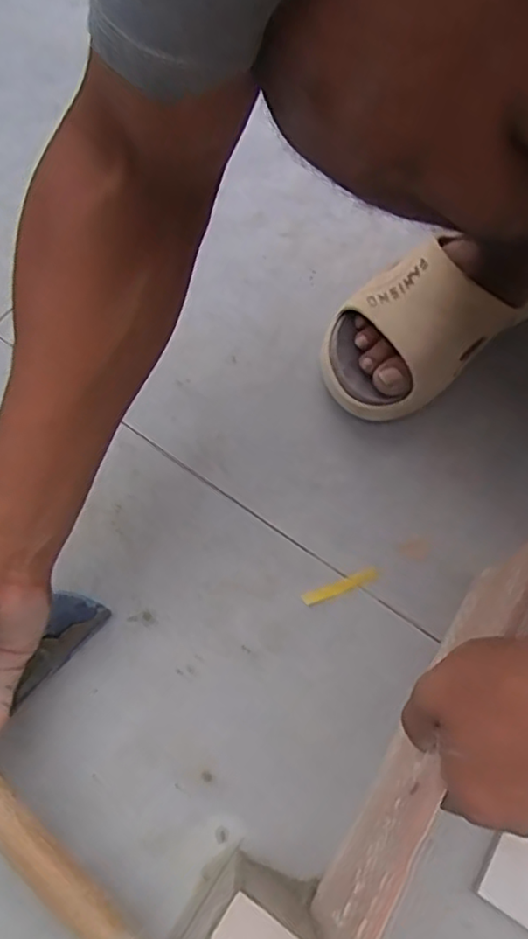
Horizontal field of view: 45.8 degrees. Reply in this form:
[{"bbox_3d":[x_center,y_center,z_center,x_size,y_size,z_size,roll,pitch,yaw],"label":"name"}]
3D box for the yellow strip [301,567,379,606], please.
[{"bbox_3d":[0.058,0.088,0.471,0.060,0.004,0.010,-19,68,-9],"label":"yellow strip"}]

